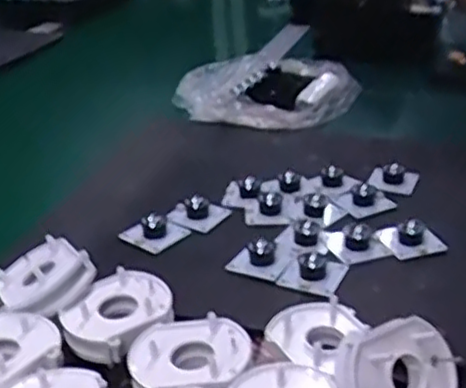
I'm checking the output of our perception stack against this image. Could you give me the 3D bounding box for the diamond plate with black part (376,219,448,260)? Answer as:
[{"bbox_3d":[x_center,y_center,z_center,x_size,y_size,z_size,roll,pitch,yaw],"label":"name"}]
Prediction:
[{"bbox_3d":[0.142,0.033,0.558,0.043,0.019,0.033,-10,29,-19],"label":"diamond plate with black part"}]

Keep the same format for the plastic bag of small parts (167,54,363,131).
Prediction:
[{"bbox_3d":[0.056,-0.139,0.882,0.171,0.037,0.217,18,33,32],"label":"plastic bag of small parts"}]

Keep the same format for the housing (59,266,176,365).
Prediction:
[{"bbox_3d":[-0.076,0.077,0.454,0.060,0.024,0.066,21,34,35],"label":"housing"}]

